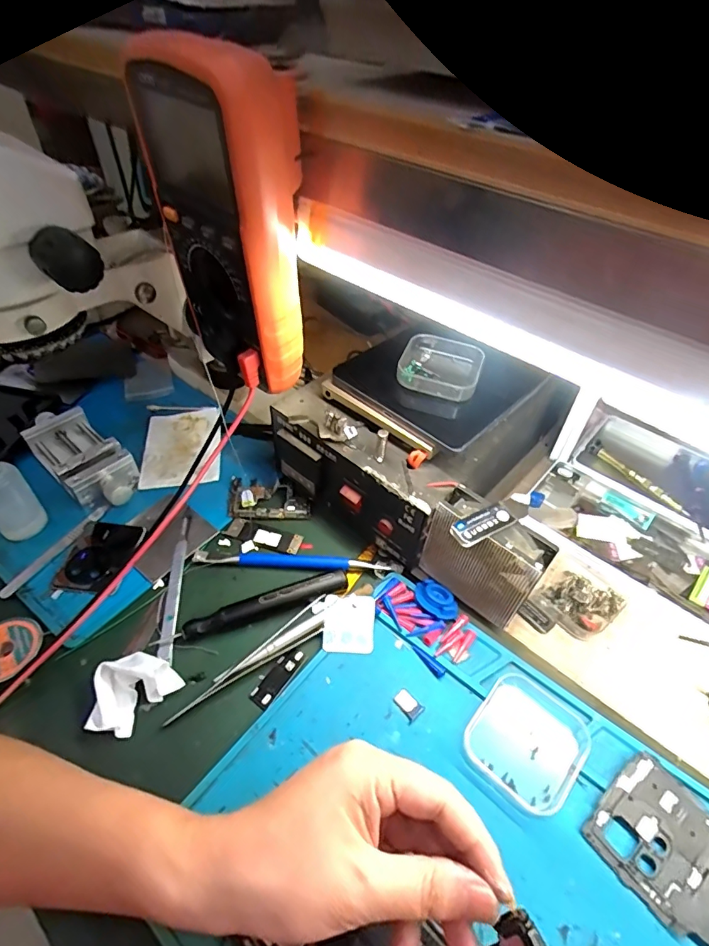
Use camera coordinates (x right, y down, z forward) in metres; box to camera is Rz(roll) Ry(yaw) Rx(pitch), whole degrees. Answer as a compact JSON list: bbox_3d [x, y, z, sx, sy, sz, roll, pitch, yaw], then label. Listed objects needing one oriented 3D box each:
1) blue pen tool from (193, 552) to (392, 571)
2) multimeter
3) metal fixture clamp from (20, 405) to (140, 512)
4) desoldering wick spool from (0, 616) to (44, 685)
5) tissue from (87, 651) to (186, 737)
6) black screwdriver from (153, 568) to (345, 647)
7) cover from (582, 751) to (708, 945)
[{"bbox_3d":[-0.051,0.071,0.389,0.156,0.007,0.017,3,46,1],"label":"blue pen tool"},{"bbox_3d":[-0.070,-0.134,0.274,0.056,0.167,0.085,-27,53,-26],"label":"multimeter"},{"bbox_3d":[-0.251,-0.016,0.440,0.124,0.030,0.057,35,54,28],"label":"metal fixture clamp"},{"bbox_3d":[-0.238,0.123,0.328,0.044,0.013,0.046,1,46,-1],"label":"desoldering wick spool"},{"bbox_3d":[-0.149,0.139,0.311,0.054,0.025,0.044,-34,56,-30],"label":"tissue"},{"bbox_3d":[-0.072,0.100,0.355,0.141,0.015,0.017,-15,48,-16],"label":"black screwdriver"},{"bbox_3d":[0.190,0.219,0.260,0.065,0.009,0.105,-33,55,-29],"label":"cover"}]

